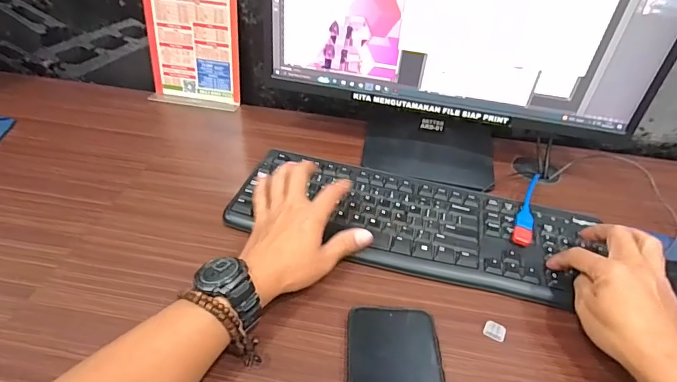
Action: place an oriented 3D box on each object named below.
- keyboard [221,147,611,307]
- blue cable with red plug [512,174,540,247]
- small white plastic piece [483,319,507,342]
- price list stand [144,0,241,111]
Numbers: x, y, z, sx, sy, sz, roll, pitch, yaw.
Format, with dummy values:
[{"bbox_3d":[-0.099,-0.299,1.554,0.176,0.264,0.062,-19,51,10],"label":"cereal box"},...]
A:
[{"bbox_3d":[0.079,0.031,0.494,0.393,0.020,0.154,14,43,11],"label":"keyboard"},{"bbox_3d":[0.232,0.019,0.503,0.021,0.014,0.130,21,44,17],"label":"blue cable with red plug"},{"bbox_3d":[0.149,0.132,0.393,0.020,0.004,0.017,21,44,17],"label":"small white plastic piece"},{"bbox_3d":[-0.235,-0.240,0.662,0.149,0.208,0.056,10,40,5],"label":"price list stand"}]

